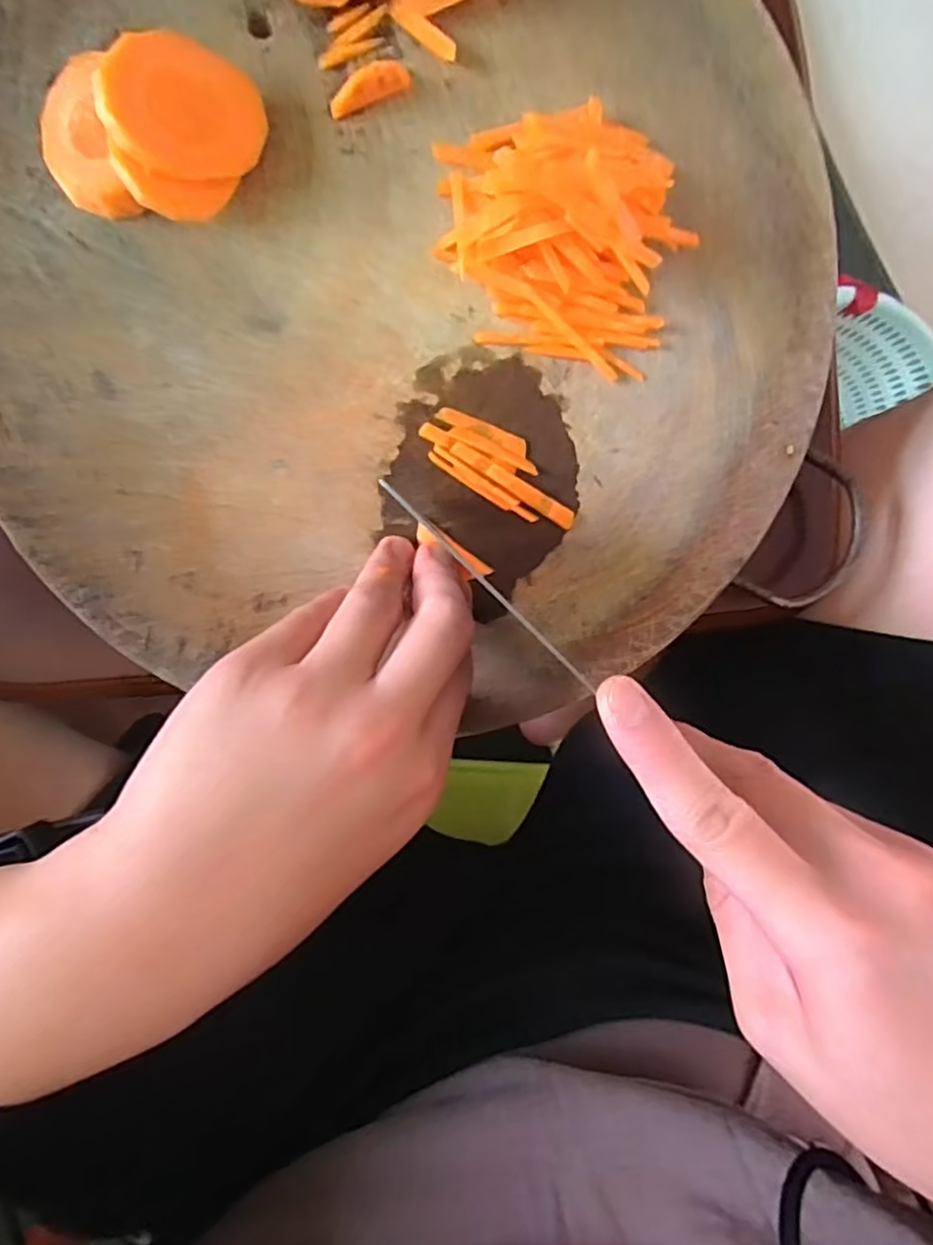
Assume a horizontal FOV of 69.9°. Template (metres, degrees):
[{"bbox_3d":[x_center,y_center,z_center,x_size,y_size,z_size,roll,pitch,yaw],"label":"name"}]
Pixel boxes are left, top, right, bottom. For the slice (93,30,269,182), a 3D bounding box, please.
[{"bbox_3d":[-0.095,-0.173,0.224,0.051,0.004,0.040,-7,108,-28],"label":"slice"}]

